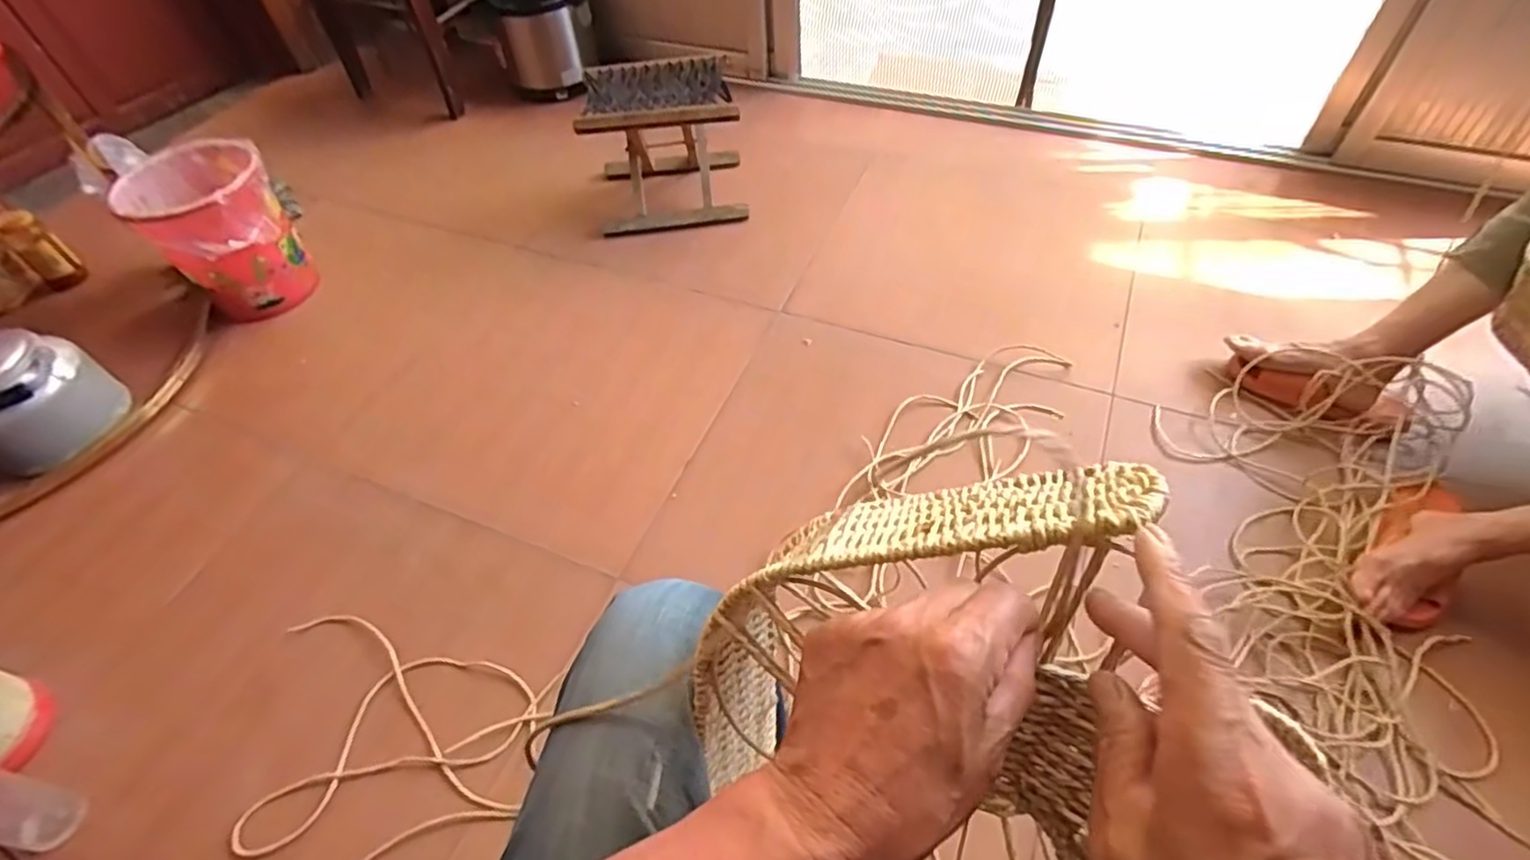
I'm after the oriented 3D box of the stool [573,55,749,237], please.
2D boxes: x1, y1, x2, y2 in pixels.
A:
[{"bbox_3d":[-0.208,-0.601,1.487,0.307,0.240,0.257,-5,52,1],"label":"stool"}]

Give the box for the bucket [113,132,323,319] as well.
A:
[{"bbox_3d":[-1.033,-0.387,1.355,0.224,0.255,0.240,-2,52,3],"label":"bucket"}]

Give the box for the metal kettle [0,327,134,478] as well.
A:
[{"bbox_3d":[-1.239,-0.039,1.177,0.172,0.217,0.222,16,55,16],"label":"metal kettle"}]

